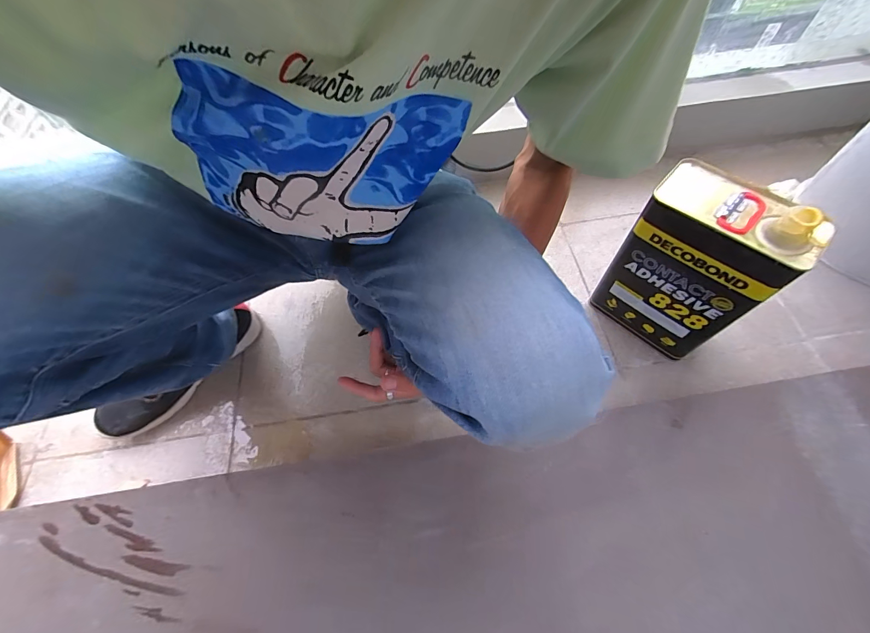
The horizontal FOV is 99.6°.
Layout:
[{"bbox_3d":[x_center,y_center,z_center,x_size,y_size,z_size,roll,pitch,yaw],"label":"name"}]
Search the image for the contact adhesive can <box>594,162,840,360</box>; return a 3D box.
[{"bbox_3d":[0.338,-0.065,0.499,0.165,0.231,0.104,38,71,19],"label":"contact adhesive can"}]

